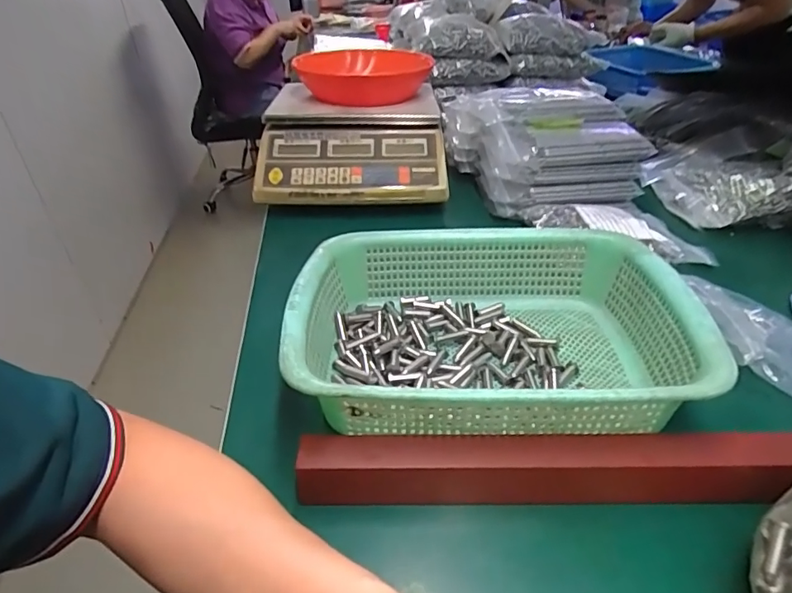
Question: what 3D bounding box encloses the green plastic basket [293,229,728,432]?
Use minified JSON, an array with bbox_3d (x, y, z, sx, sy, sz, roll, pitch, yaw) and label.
[{"bbox_3d":[0.072,0.026,0.410,0.291,0.085,0.221,-1,35,3],"label":"green plastic basket"}]

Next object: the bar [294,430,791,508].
[{"bbox_3d":[0.099,0.110,0.321,0.315,0.047,0.028,-2,35,2],"label":"bar"}]

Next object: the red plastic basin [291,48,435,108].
[{"bbox_3d":[-0.044,-0.347,0.793,0.196,0.071,0.215,-2,35,1],"label":"red plastic basin"}]

